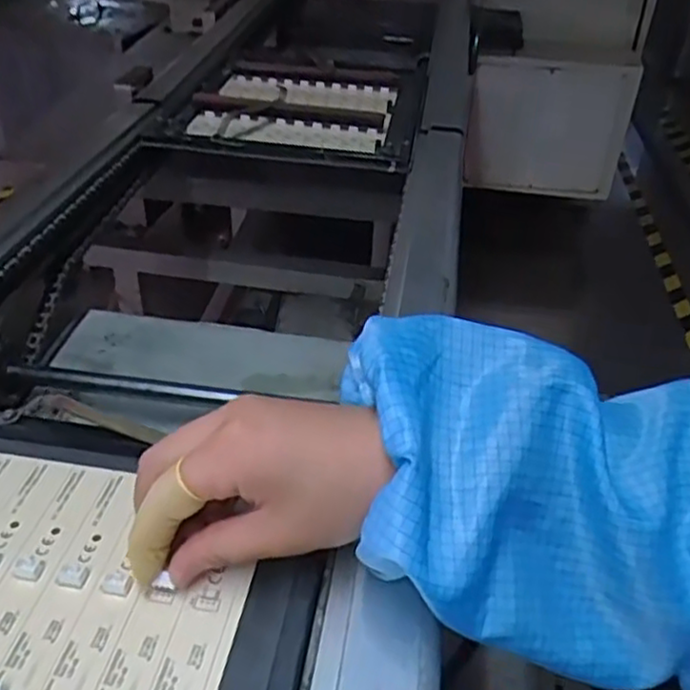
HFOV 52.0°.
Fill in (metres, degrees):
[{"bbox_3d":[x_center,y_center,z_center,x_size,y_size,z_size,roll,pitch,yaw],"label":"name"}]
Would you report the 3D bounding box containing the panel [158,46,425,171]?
[{"bbox_3d":[-0.043,-0.270,0.768,0.244,0.030,0.255,10,39,2],"label":"panel"}]

